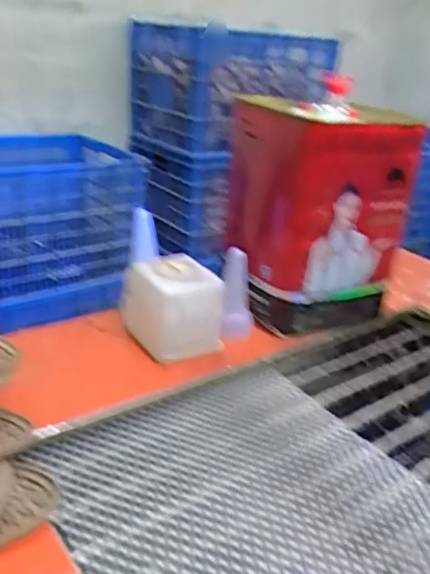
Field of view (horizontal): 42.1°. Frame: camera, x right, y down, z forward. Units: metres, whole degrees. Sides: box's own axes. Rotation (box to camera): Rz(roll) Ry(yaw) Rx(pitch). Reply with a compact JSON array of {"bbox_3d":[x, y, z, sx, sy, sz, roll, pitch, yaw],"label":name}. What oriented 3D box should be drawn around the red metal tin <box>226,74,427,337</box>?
[{"bbox_3d":[0.164,-0.134,0.981,0.254,0.334,0.251,-5,27,-20],"label":"red metal tin"}]

